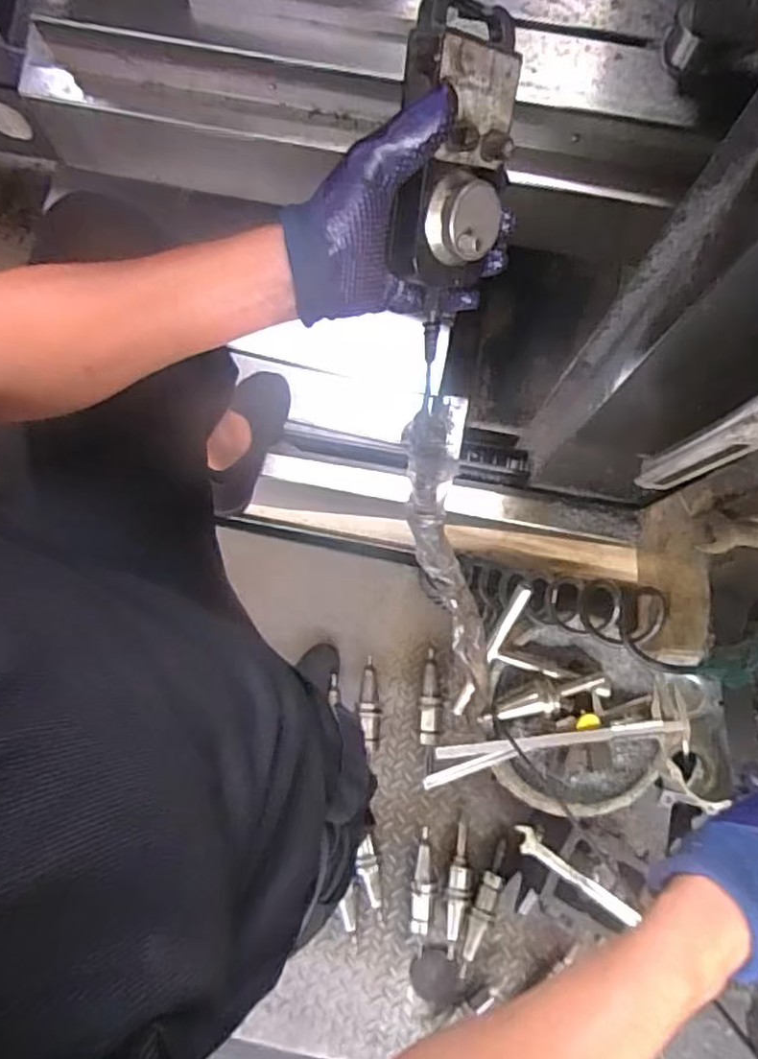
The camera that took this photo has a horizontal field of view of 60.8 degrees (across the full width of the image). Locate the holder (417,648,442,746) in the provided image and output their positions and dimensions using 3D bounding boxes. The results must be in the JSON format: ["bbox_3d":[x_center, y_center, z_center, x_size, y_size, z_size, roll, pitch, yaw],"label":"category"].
[{"bbox_3d":[0.107,0.351,1.353,0.048,0.043,0.195,2,80,0],"label":"holder"}]

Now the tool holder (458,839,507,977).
[{"bbox_3d":[0.204,0.738,1.266,0.045,0.046,0.240,17,80,3],"label":"tool holder"}]

